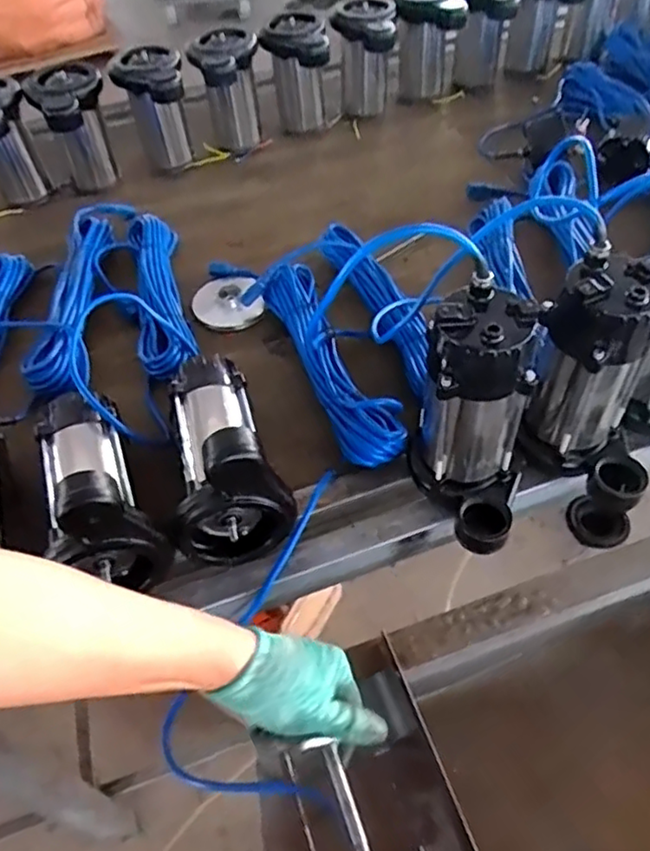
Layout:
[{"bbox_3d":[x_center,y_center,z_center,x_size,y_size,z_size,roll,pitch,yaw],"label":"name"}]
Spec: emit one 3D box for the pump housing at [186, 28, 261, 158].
[{"bbox_3d":[-0.172,-0.592,1.156,0.115,0.185,0.122,-6,51,-1],"label":"pump housing"}]

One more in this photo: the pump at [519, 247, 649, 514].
[{"bbox_3d":[0.284,-0.050,0.641,0.137,0.222,0.140,16,54,16],"label":"pump"}]

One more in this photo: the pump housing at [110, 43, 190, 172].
[{"bbox_3d":[-0.293,-0.545,1.124,0.117,0.188,0.116,-14,51,-7],"label":"pump housing"}]

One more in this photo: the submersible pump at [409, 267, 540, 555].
[{"bbox_3d":[0.161,0.003,0.627,0.108,0.248,0.158,-16,52,-9],"label":"submersible pump"}]

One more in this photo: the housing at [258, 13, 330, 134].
[{"bbox_3d":[-0.048,-0.633,1.184,0.119,0.185,0.118,-6,51,-1],"label":"housing"}]

